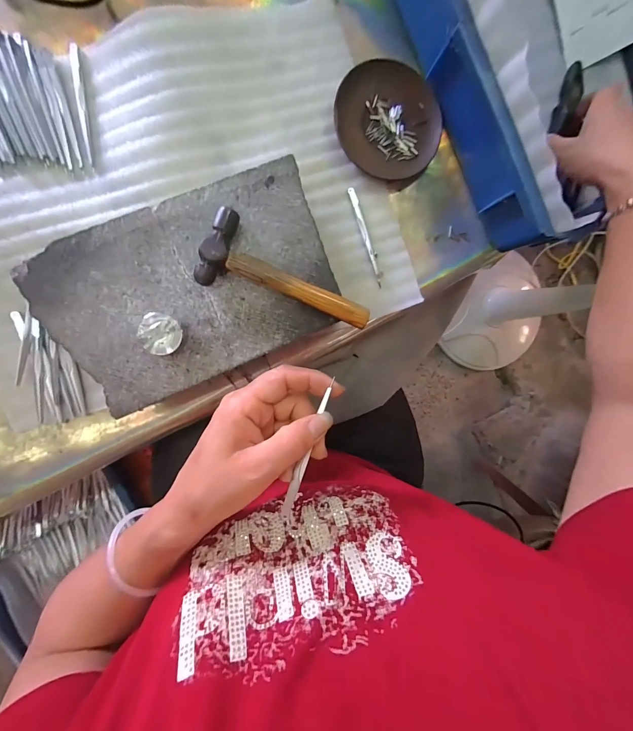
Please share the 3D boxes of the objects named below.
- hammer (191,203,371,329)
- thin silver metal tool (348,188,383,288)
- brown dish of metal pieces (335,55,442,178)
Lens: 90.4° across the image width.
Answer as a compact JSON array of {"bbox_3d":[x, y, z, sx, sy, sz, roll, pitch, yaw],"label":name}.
[{"bbox_3d":[-0.021,-0.083,0.274,0.151,0.022,0.061,14,93,-9],"label":"hammer"},{"bbox_3d":[0.056,-0.141,0.348,0.009,0.004,0.108,-22,97,-6],"label":"thin silver metal tool"},{"bbox_3d":[0.077,-0.261,0.333,0.113,0.017,0.107,-1,95,-8],"label":"brown dish of metal pieces"}]

